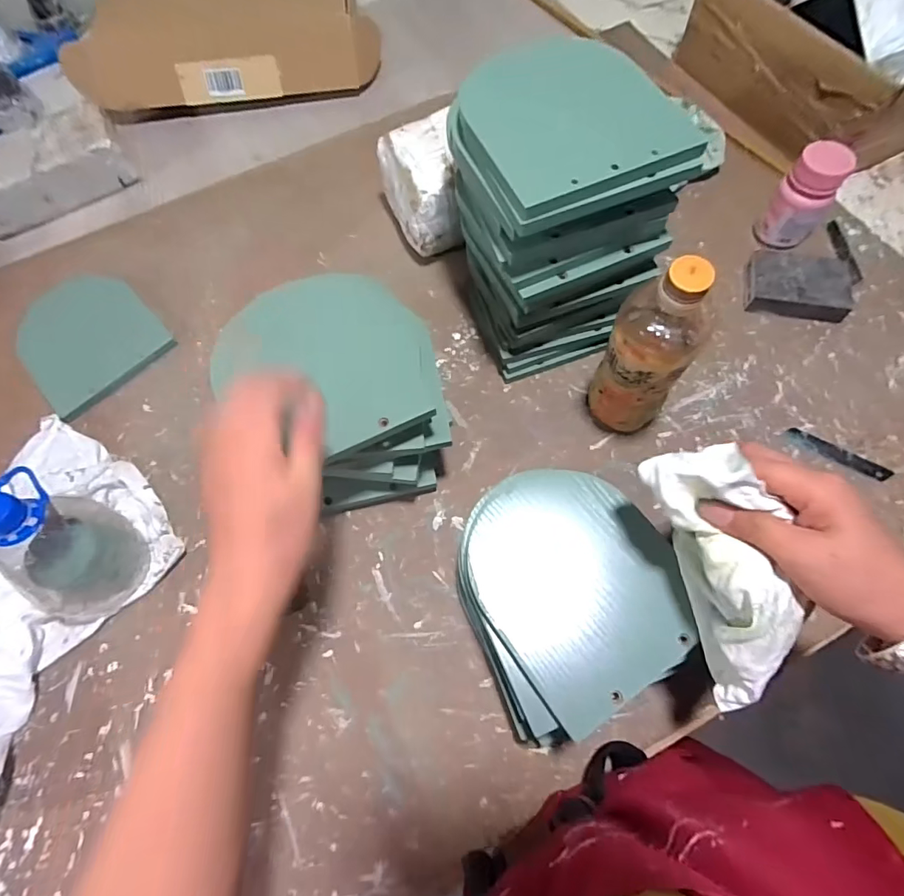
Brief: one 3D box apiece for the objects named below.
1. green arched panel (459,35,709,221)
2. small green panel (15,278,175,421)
[{"bbox_3d":[0.087,-0.260,0.376,0.145,0.011,0.166,-22,69,-5],"label":"green arched panel"},{"bbox_3d":[-0.436,-0.138,0.575,0.144,0.015,0.187,-41,71,-14],"label":"small green panel"}]

